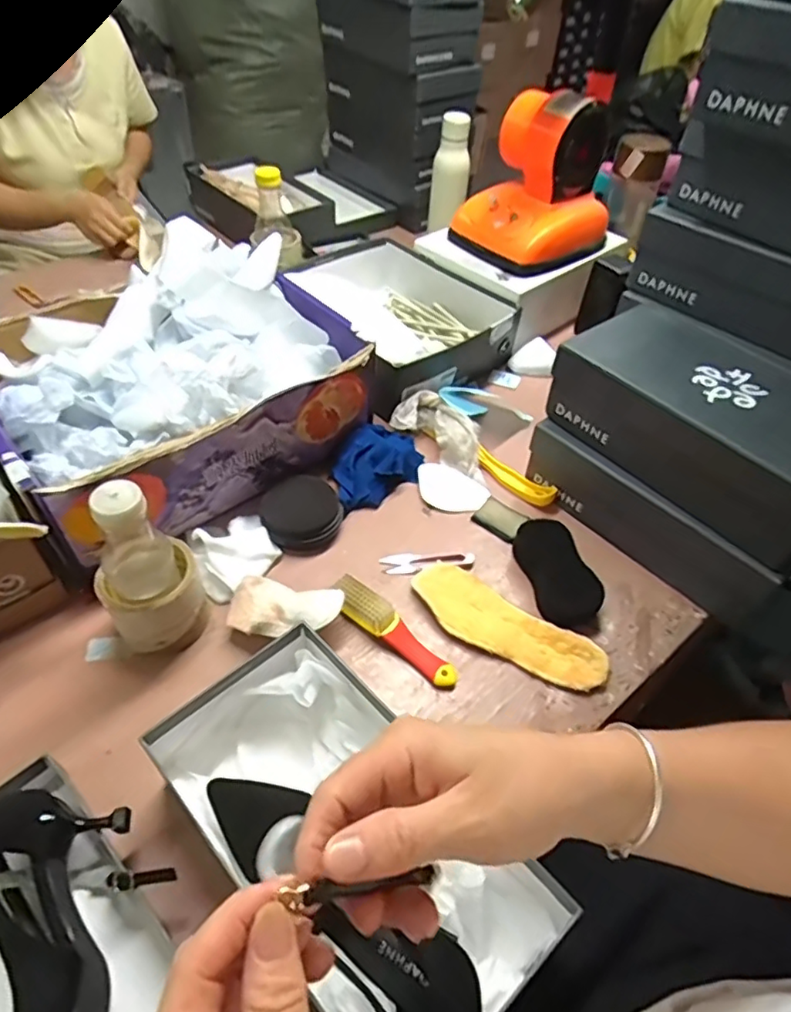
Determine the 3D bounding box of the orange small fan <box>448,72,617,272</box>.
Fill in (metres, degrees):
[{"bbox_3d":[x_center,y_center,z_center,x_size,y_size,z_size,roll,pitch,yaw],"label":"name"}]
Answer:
[{"bbox_3d":[0.213,-0.494,0.906,0.188,0.197,0.186,-32,57,-28],"label":"orange small fan"}]

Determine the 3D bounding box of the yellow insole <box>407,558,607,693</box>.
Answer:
[{"bbox_3d":[0.113,0.122,0.620,0.206,0.017,0.071,30,53,21],"label":"yellow insole"}]

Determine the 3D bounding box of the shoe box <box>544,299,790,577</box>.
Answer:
[{"bbox_3d":[0.330,-0.095,0.642,0.183,0.094,0.288,-34,58,-29],"label":"shoe box"}]

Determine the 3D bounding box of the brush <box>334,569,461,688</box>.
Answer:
[{"bbox_3d":[-0.001,0.125,0.609,0.151,0.025,0.031,32,54,23],"label":"brush"}]

